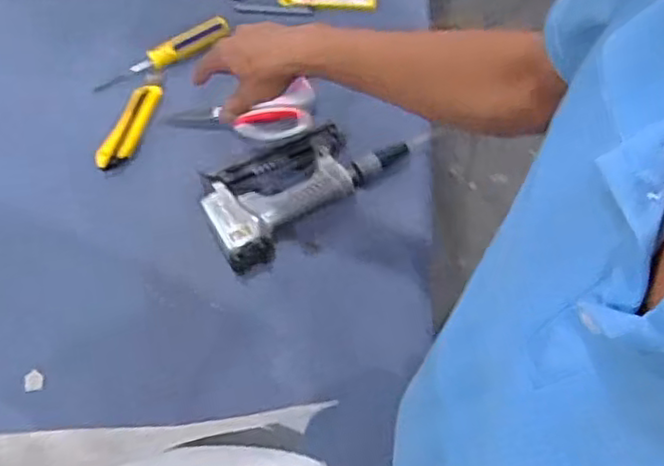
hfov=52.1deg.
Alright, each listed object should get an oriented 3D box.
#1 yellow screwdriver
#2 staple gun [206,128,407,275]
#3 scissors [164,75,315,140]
[{"bbox_3d":[-0.225,-0.240,0.904,0.189,0.021,0.028,-28,63,-13],"label":"yellow screwdriver"},{"bbox_3d":[-0.028,-0.063,0.803,0.253,0.038,0.133,-26,63,-12],"label":"staple gun"},{"bbox_3d":[-0.116,-0.146,0.859,0.185,0.025,0.087,-6,60,7],"label":"scissors"}]

